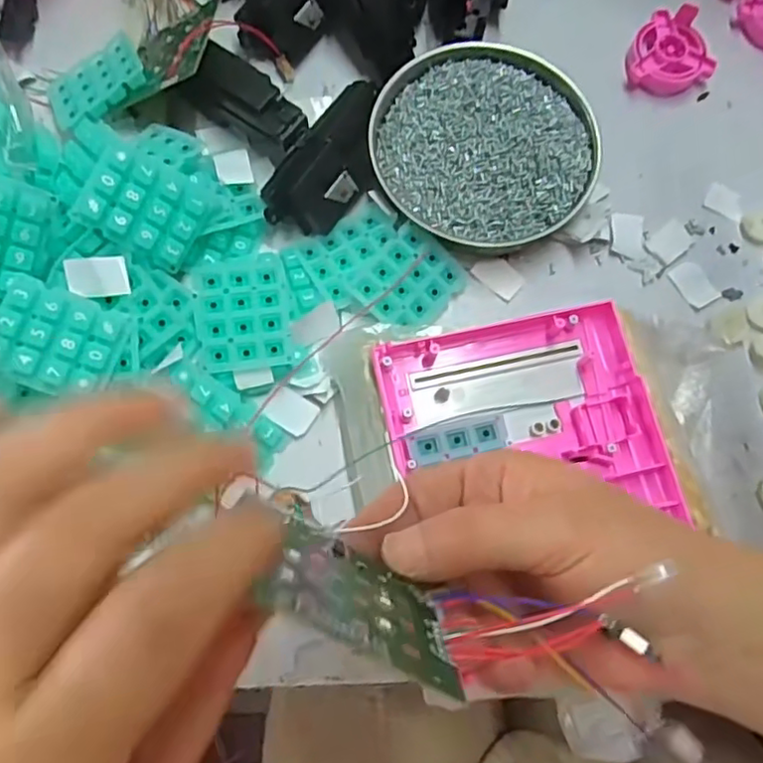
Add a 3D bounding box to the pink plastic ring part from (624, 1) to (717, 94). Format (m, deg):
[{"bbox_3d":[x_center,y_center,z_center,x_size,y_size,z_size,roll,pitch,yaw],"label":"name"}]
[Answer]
[{"bbox_3d":[0.191,-0.214,0.417,0.053,0.027,0.052,0,76,-2],"label":"pink plastic ring part"}]

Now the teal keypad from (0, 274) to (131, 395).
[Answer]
[{"bbox_3d":[-0.158,-0.020,0.309,0.057,0.007,0.048,21,74,-18],"label":"teal keypad"}]

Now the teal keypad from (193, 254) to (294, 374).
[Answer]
[{"bbox_3d":[-0.076,-0.039,0.349,0.048,0.008,0.065,-8,76,-4],"label":"teal keypad"}]

